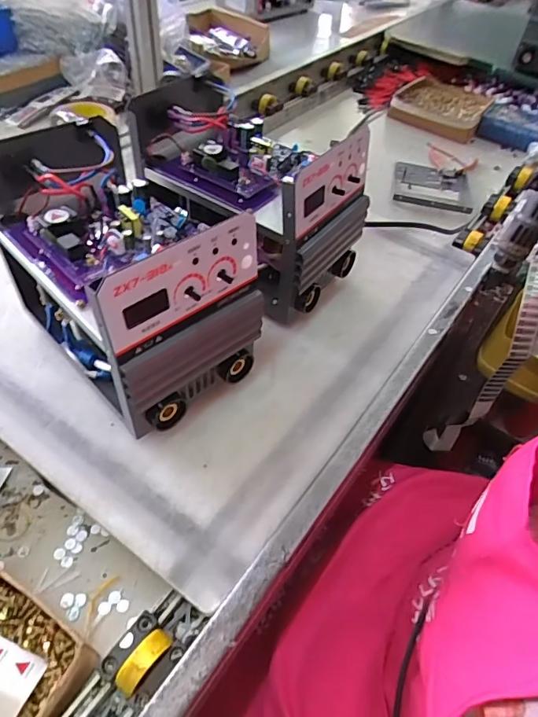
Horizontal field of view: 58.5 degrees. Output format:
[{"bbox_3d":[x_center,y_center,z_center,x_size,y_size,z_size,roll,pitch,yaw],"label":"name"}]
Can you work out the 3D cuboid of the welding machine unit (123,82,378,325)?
[{"bbox_3d":[-0.027,-0.191,0.584,0.252,0.191,0.142,30,54,19],"label":"welding machine unit"}]

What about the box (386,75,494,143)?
[{"bbox_3d":[0.437,-0.642,1.210,0.216,0.045,0.259,23,52,14],"label":"box"}]

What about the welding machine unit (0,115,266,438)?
[{"bbox_3d":[-0.143,-0.082,0.475,0.146,0.190,0.258,-34,60,-29],"label":"welding machine unit"}]

